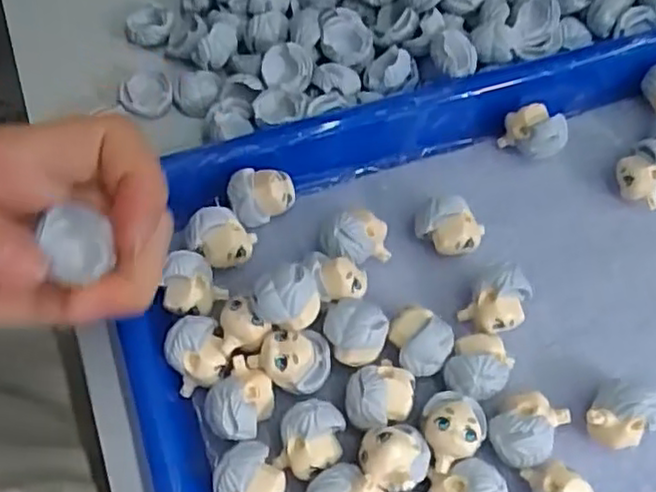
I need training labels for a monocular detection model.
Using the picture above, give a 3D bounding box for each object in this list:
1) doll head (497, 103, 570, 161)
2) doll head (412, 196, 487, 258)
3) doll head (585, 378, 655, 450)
[{"bbox_3d":[0.094,-0.052,0.310,0.021,0.024,0.026,-38,71,-17],"label":"doll head"},{"bbox_3d":[0.051,-0.007,0.290,0.027,0.022,0.020,30,68,12],"label":"doll head"},{"bbox_3d":[0.110,0.065,0.257,0.024,0.025,0.022,1,65,-1],"label":"doll head"}]

